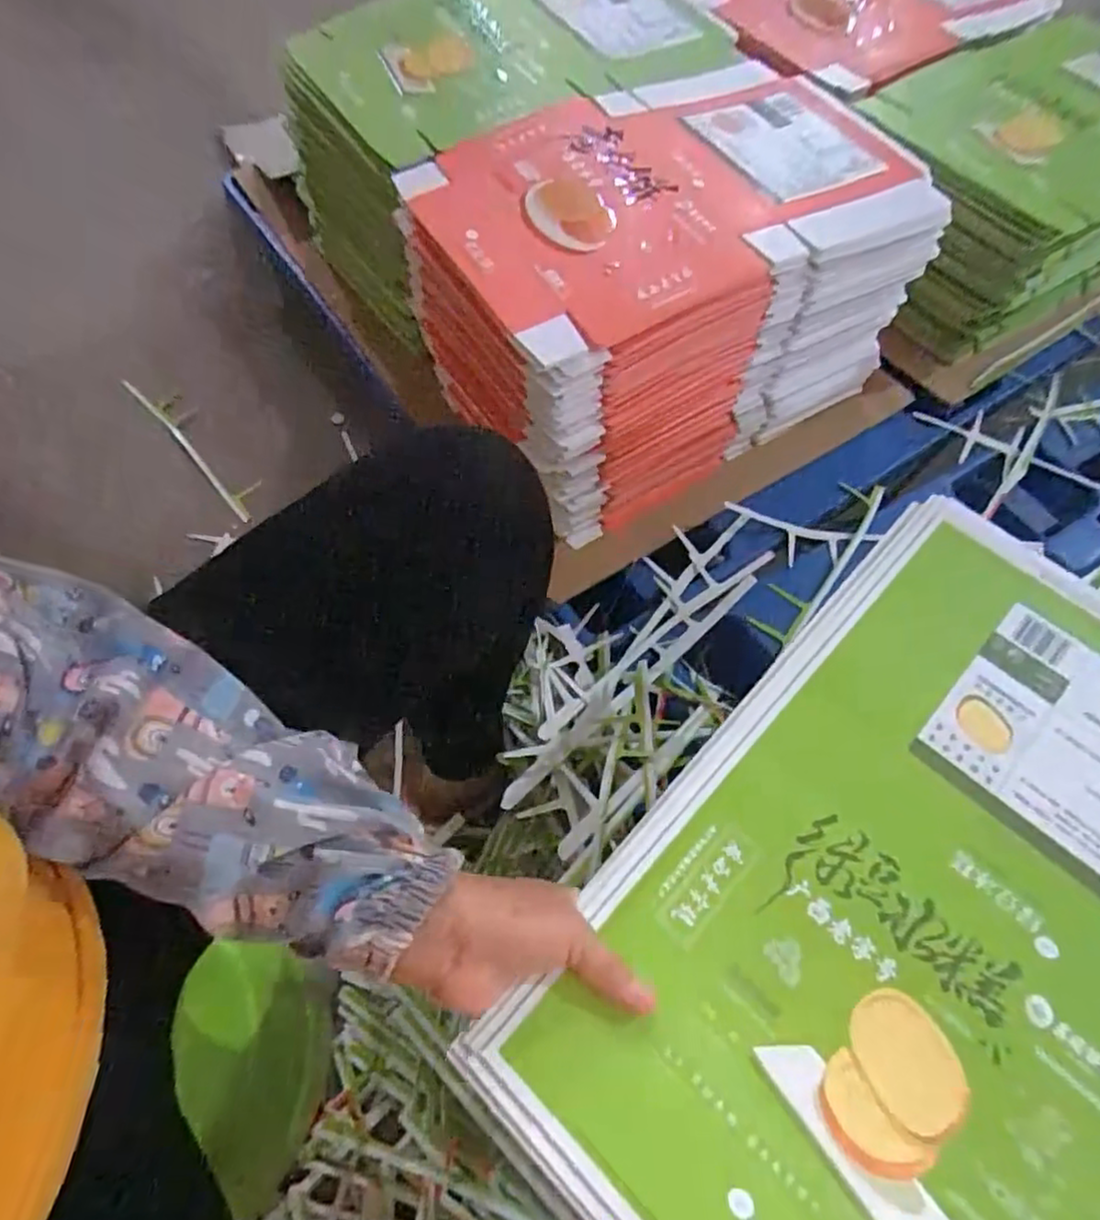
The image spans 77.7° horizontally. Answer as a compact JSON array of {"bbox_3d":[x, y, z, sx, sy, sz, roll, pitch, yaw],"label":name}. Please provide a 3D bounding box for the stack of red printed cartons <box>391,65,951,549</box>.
[{"bbox_3d":[0.111,-0.334,0.737,0.438,0.273,0.311,-27,66,-15],"label":"stack of red printed cartons"}]

